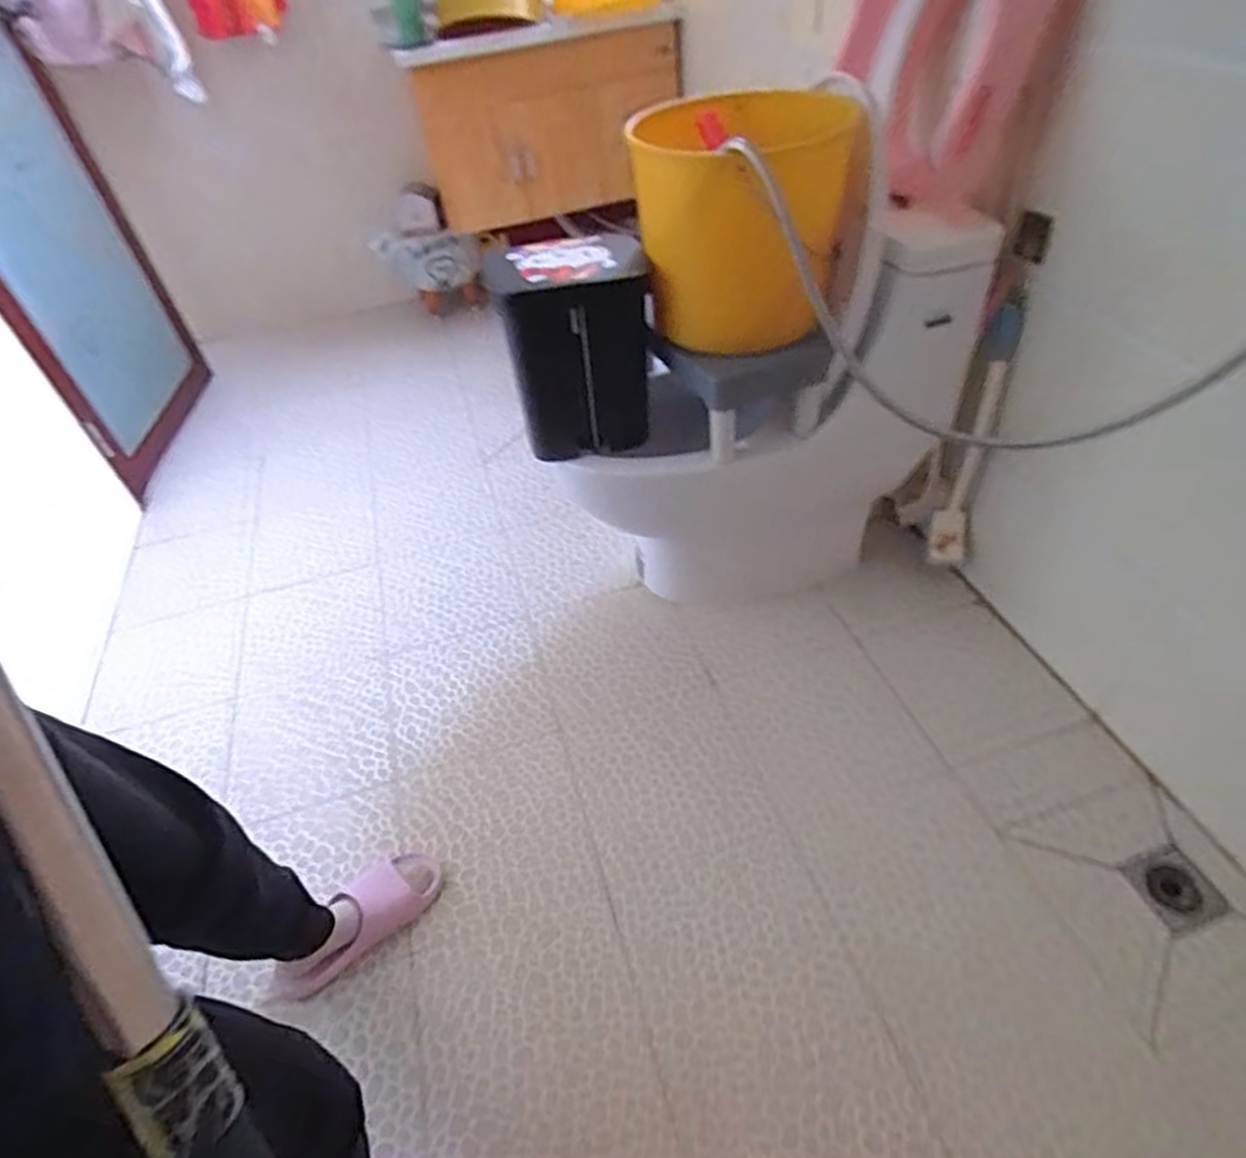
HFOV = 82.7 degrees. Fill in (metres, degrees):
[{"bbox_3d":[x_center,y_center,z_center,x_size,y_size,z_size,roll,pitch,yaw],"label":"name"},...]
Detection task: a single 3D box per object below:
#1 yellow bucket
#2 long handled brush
[{"bbox_3d":[0.169,-0.526,1.049,0.304,0.277,0.290,-5,45,5],"label":"yellow bucket"},{"bbox_3d":[0.638,-0.293,1.265,0.066,0.630,0.117,8,48,17],"label":"long handled brush"}]

